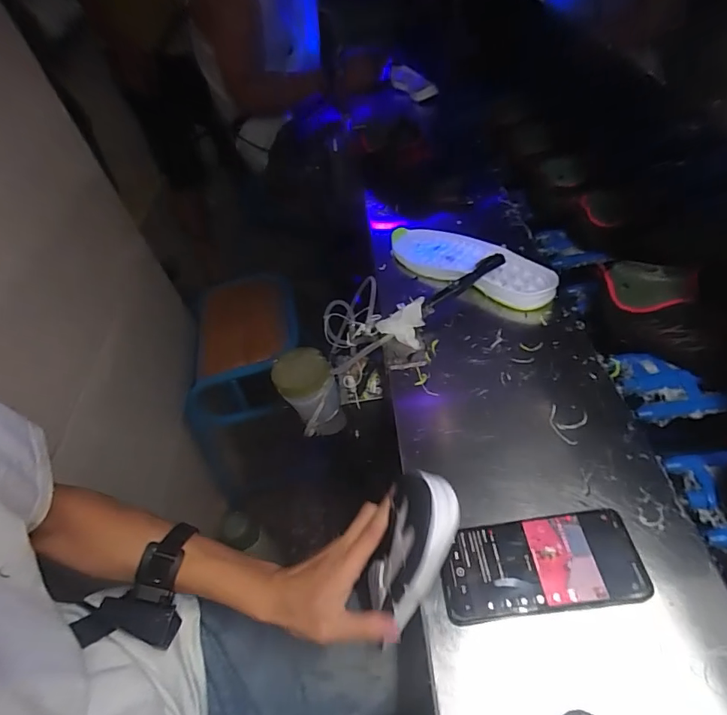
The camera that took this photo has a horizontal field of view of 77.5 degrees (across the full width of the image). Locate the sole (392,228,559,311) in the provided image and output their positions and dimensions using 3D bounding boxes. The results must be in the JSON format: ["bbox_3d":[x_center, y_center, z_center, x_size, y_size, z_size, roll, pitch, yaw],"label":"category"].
[{"bbox_3d":[0.152,-0.138,0.649,0.248,0.029,0.091,28,61,32],"label":"sole"}]

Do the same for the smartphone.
[{"bbox_3d":[0.146,0.172,0.379,0.158,0.011,0.072,-10,48,4],"label":"smartphone"}]

